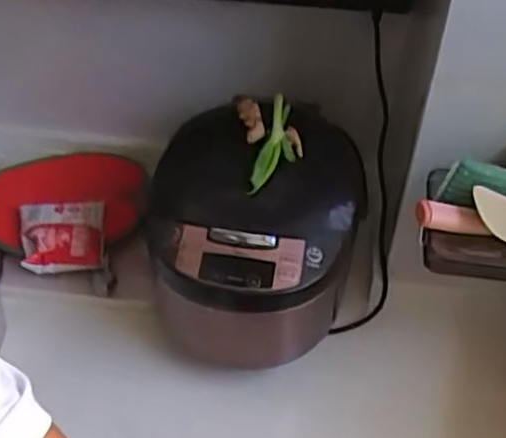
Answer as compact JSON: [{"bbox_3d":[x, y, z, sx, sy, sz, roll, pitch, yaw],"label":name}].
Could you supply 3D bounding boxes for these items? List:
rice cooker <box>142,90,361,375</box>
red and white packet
[{"bbox_3d":[0.012,0.015,0.894,0.223,0.260,0.326,16,43,15],"label":"rice cooker"},{"bbox_3d":[-0.276,0.022,0.996,0.120,0.047,0.112,-1,41,-5],"label":"red and white packet"}]

